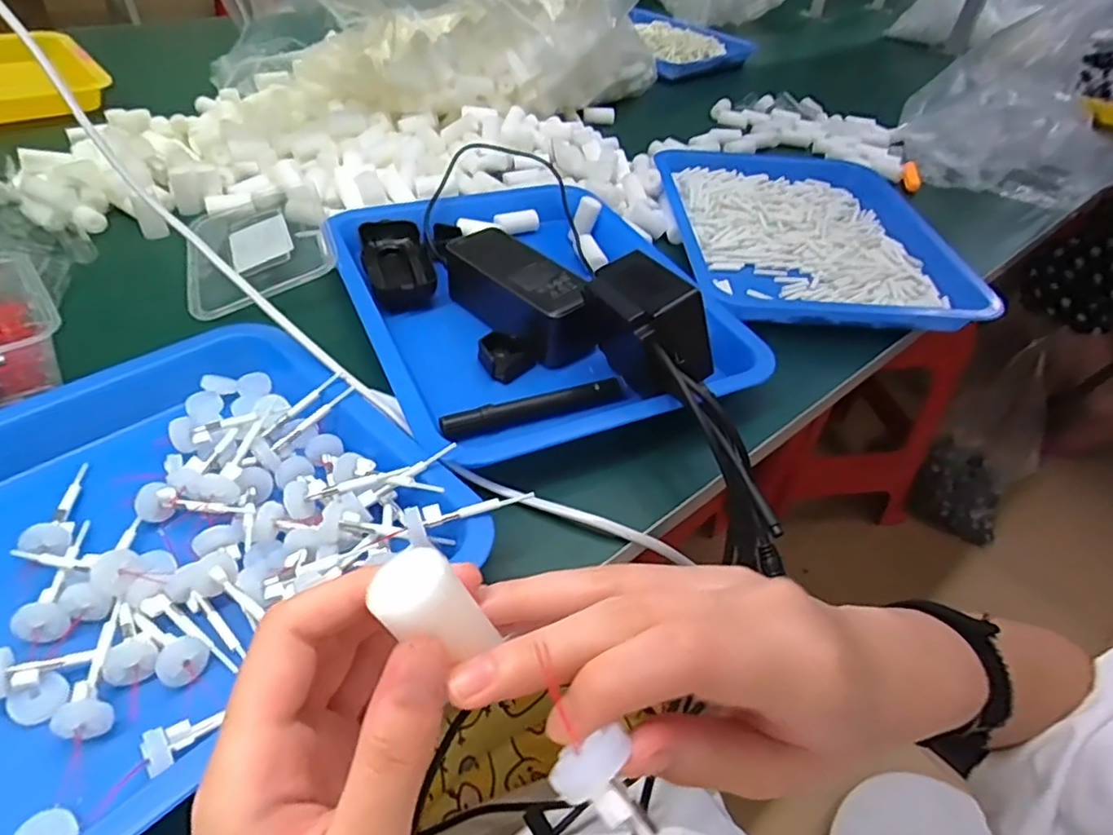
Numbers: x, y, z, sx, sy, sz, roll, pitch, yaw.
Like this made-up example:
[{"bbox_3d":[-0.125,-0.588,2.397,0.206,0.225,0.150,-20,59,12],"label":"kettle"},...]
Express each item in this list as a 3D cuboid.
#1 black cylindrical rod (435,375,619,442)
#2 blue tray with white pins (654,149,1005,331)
[{"bbox_3d":[-0.013,-0.003,0.425,0.127,0.019,0.016,-13,47,-20],"label":"black cylindrical rod"},{"bbox_3d":[0.243,-0.200,0.648,0.262,0.029,0.368,4,43,-3],"label":"blue tray with white pins"}]

